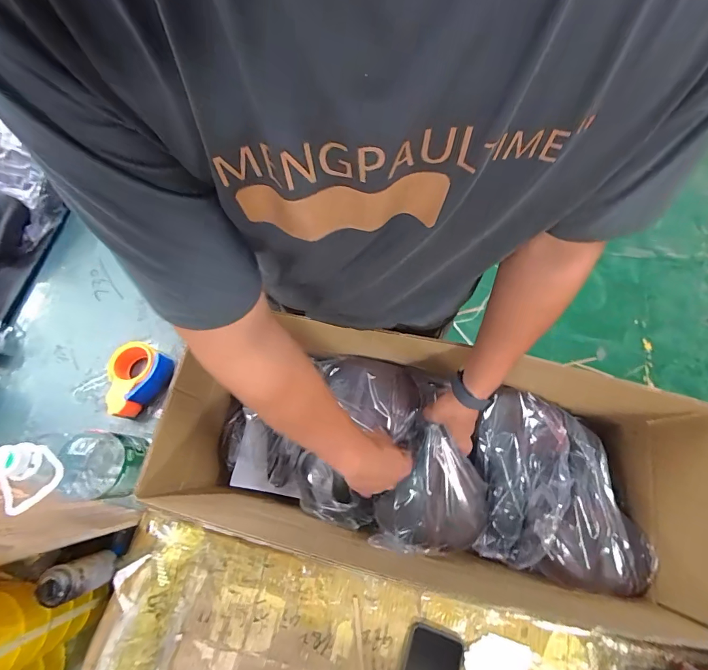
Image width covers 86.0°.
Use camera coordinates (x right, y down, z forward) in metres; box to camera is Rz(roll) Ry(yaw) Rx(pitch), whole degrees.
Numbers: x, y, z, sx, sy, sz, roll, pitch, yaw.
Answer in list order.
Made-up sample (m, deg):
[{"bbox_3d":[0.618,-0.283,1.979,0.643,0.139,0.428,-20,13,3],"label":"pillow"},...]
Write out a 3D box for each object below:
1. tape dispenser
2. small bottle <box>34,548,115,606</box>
[{"bbox_3d":[-0.449,0.085,0.768,0.111,0.064,0.141,31,74,9],"label":"tape dispenser"},{"bbox_3d":[-0.418,0.368,0.575,0.048,0.109,0.053,-15,72,-6],"label":"small bottle"}]

